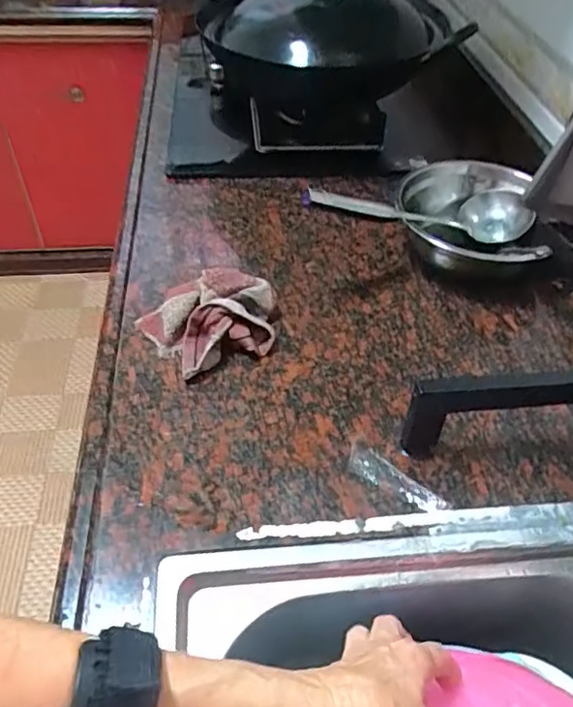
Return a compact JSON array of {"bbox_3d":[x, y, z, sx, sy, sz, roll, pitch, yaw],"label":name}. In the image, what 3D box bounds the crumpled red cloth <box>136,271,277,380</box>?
[{"bbox_3d":[-0.078,-0.039,0.625,0.138,0.058,0.100,-18,51,-19],"label":"crumpled red cloth"}]

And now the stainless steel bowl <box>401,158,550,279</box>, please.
[{"bbox_3d":[0.225,-0.165,0.739,0.147,0.088,0.164,8,48,4],"label":"stainless steel bowl"}]

